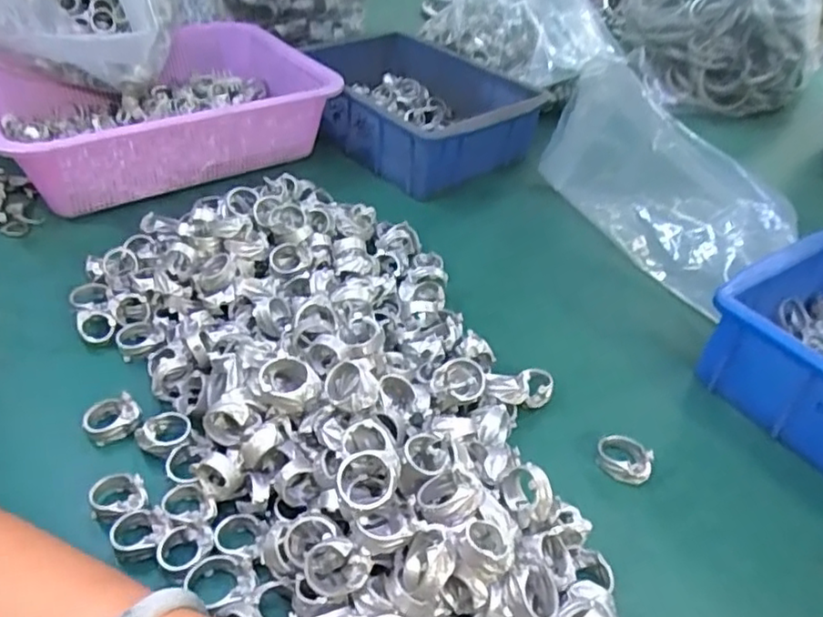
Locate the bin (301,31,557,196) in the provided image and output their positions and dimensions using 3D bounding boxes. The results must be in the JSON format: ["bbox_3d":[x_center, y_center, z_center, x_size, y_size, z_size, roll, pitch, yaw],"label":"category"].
[{"bbox_3d":[-0.005,-0.216,0.692,0.188,0.076,0.260,-29,50,-34],"label":"bin"}]

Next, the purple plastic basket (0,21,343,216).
[{"bbox_3d":[-0.248,-0.196,0.613,0.301,0.085,0.246,-26,49,-31],"label":"purple plastic basket"}]

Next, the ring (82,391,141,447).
[{"bbox_3d":[-0.173,0.065,0.369,0.030,0.020,0.022,-18,44,-25],"label":"ring"}]

